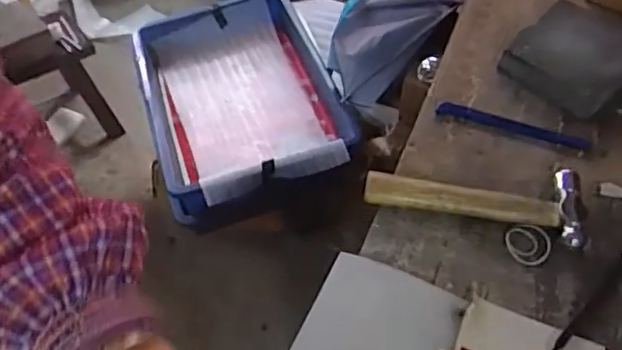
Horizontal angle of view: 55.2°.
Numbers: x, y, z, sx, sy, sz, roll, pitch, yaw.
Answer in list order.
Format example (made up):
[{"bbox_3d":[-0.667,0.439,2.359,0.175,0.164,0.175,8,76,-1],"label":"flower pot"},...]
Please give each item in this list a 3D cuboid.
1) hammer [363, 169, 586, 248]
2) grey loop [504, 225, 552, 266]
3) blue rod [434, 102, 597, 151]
[{"bbox_3d":[0.118,0.012,0.436,0.151,0.019,0.056,12,51,7],"label":"hammer"},{"bbox_3d":[0.152,0.049,0.416,0.033,0.006,0.030,1,50,-2],"label":"grey loop"},{"bbox_3d":[0.164,-0.040,0.485,0.123,0.009,0.014,16,51,10],"label":"blue rod"}]

